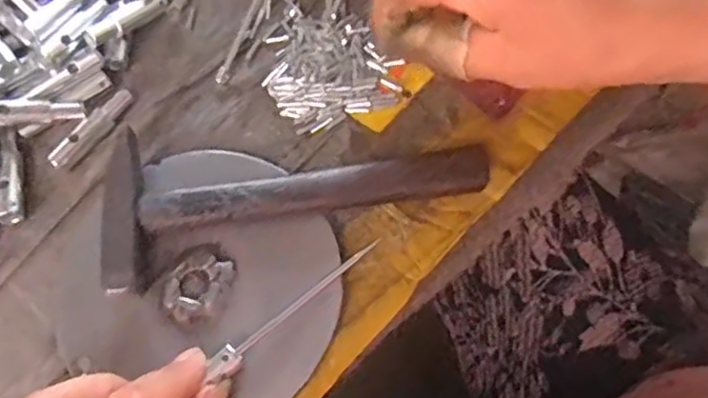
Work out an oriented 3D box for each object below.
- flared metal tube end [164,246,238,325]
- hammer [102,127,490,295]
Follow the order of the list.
[{"bbox_3d":[-0.069,0.038,0.290,0.025,0.006,0.035,31,76,9],"label":"flared metal tube end"},{"bbox_3d":[-0.029,-0.009,0.302,0.172,0.023,0.069,-12,73,-4],"label":"hammer"}]

